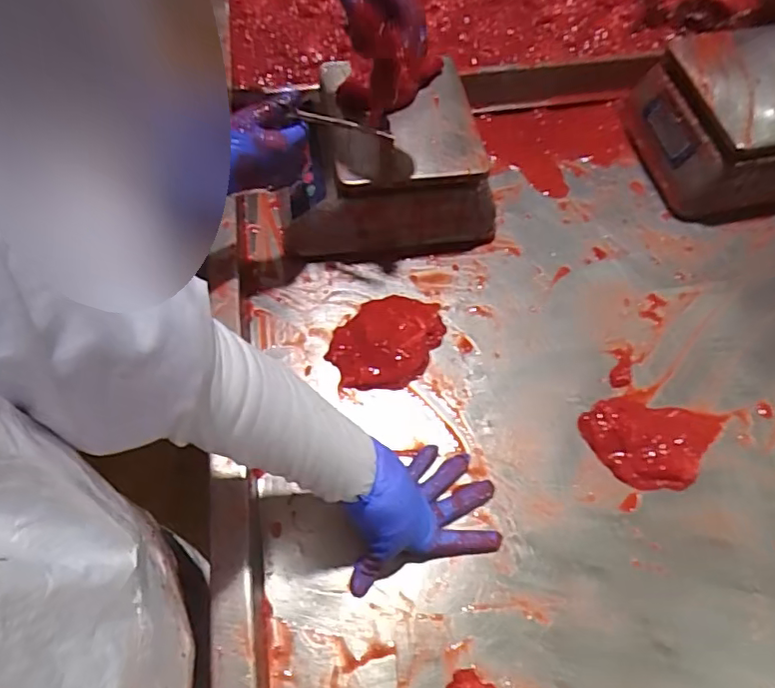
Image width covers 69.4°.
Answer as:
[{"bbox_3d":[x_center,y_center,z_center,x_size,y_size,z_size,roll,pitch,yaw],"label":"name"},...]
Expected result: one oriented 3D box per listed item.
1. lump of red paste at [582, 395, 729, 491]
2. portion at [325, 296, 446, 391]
[{"bbox_3d":[0.310,0.109,0.637,0.168,0.031,0.105,9,61,2],"label":"lump of red paste"},{"bbox_3d":[-0.001,-0.006,0.684,0.113,0.029,0.146,25,63,11],"label":"portion"}]

